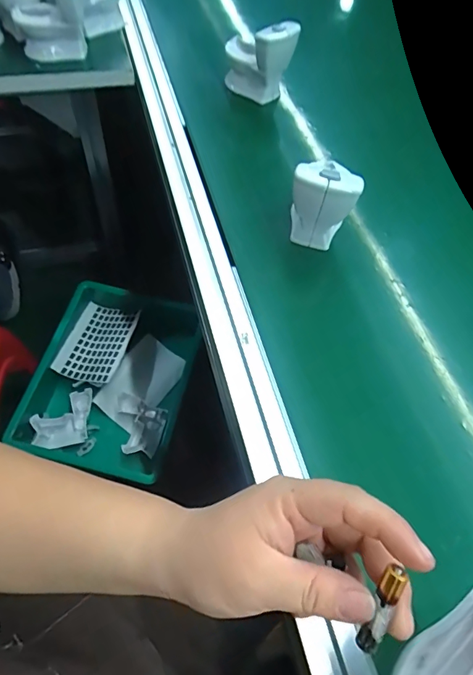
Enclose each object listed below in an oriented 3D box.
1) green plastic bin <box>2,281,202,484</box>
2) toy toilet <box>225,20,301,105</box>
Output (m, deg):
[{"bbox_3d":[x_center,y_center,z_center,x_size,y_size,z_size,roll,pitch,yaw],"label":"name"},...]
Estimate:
[{"bbox_3d":[-0.231,0.063,0.836,0.278,0.093,0.333,16,65,4],"label":"green plastic bin"},{"bbox_3d":[0.030,-0.388,0.599,0.054,0.112,0.085,-38,72,-18],"label":"toy toilet"}]

